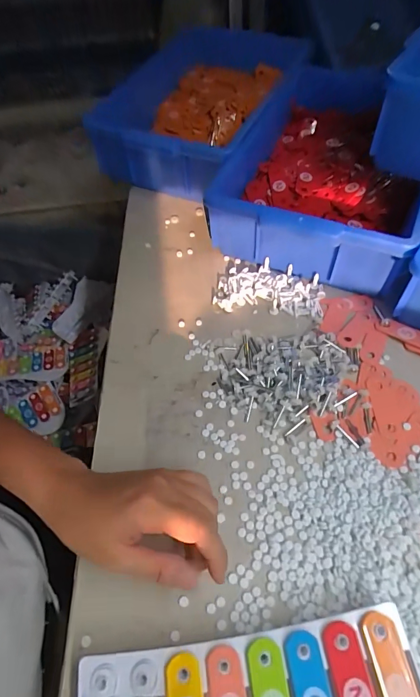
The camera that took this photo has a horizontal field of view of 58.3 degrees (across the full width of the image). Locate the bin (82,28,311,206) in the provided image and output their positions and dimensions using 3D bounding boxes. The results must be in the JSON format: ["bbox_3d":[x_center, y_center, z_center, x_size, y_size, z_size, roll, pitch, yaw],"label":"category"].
[{"bbox_3d":[-0.001,-0.376,0.596,0.212,0.105,0.362,18,61,15],"label":"bin"}]

